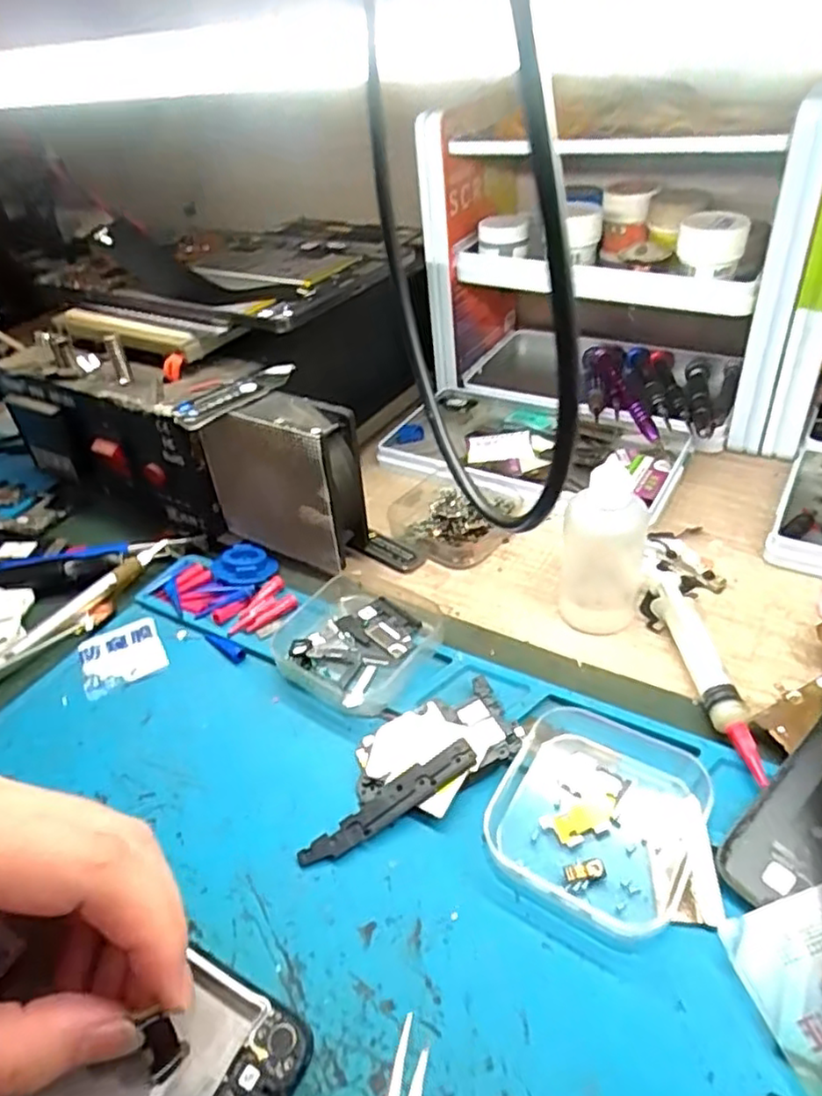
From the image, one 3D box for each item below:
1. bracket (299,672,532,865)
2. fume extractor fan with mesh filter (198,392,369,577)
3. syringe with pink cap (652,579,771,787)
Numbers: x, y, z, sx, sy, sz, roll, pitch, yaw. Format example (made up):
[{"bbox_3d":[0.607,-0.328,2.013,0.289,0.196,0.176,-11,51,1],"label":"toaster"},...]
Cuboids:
[{"bbox_3d":[-0.002,0.082,0.254,0.088,0.011,0.041,-20,41,-16],"label":"bracket"},{"bbox_3d":[-0.065,-0.035,0.342,0.078,0.082,0.028,15,44,24],"label":"fume extractor fan with mesh filter"},{"bbox_3d":[0.120,0.047,0.277,0.016,0.015,0.107,-5,39,2],"label":"syringe with pink cap"}]

